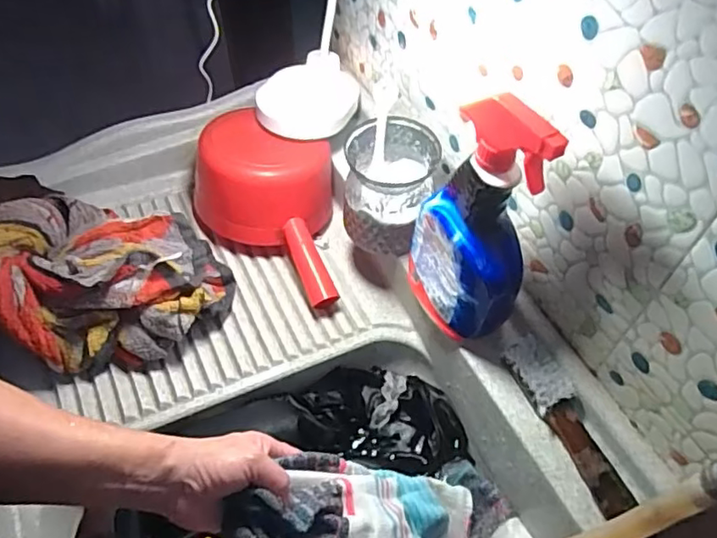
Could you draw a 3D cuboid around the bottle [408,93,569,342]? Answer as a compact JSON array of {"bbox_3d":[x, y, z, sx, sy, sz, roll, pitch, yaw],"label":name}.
[{"bbox_3d":[0.110,-0.042,0.543,0.069,0.265,0.110,-21,58,-15],"label":"bottle"}]

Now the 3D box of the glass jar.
[{"bbox_3d":[0.035,-0.095,0.673,0.095,0.110,0.108,14,56,9],"label":"glass jar"}]

